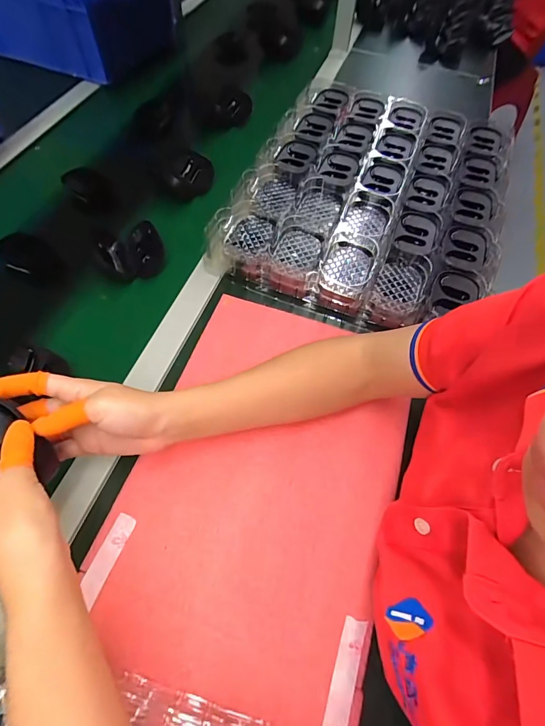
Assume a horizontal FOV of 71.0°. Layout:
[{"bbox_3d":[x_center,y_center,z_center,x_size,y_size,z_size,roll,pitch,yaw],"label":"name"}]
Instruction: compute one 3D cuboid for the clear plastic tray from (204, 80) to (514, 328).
[{"bbox_3d":[0.178,-0.305,0.638,0.395,0.050,0.548,19,58,11],"label":"clear plastic tray"}]

